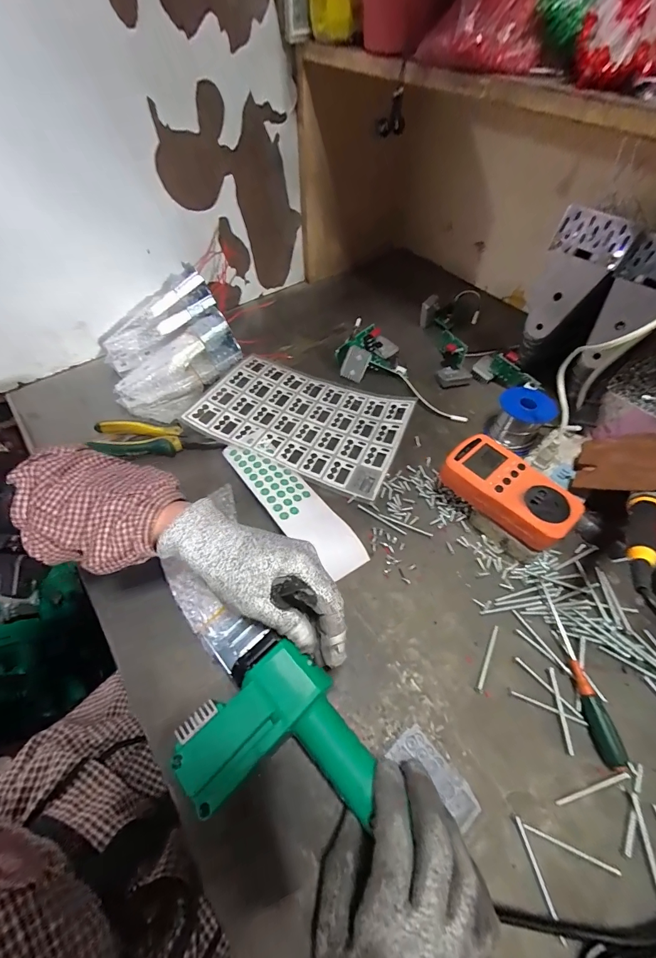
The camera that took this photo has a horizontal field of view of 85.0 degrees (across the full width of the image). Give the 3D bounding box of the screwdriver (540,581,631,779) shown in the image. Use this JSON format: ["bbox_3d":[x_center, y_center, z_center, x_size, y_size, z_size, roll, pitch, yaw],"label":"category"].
[{"bbox_3d":[0.217,0.165,0.313,0.018,0.014,0.146,-4,56,-4],"label":"screwdriver"}]

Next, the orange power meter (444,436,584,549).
[{"bbox_3d":[0.182,0.011,0.364,0.067,0.030,0.124,-37,64,-23],"label":"orange power meter"}]

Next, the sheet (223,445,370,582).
[{"bbox_3d":[-0.043,0.023,0.409,0.058,0.014,0.210,-35,63,-22],"label":"sheet"}]

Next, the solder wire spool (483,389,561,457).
[{"bbox_3d":[0.246,-0.077,0.458,0.064,0.056,0.064,1,56,-1],"label":"solder wire spool"}]

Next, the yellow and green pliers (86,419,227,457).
[{"bbox_3d":[-0.217,-0.051,0.451,0.162,0.014,0.048,3,56,1],"label":"yellow and green pliers"}]

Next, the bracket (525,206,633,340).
[{"bbox_3d":[0.283,-0.232,0.424,0.072,0.129,0.010,37,47,24],"label":"bracket"}]

